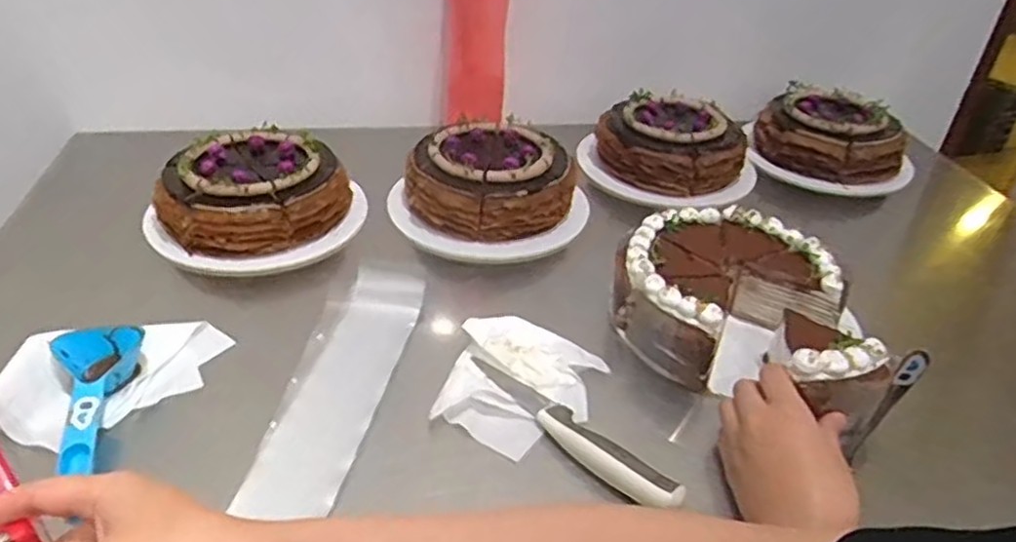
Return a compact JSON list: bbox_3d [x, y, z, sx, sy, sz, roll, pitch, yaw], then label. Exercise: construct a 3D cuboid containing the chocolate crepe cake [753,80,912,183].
[{"bbox_3d":[0.405,-0.172,0.885,0.176,0.064,0.143,22,38,23],"label":"chocolate crepe cake"}]

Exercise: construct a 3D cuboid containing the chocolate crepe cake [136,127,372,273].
[{"bbox_3d":[-0.238,-0.082,0.697,0.175,0.057,0.180,3,35,-2],"label":"chocolate crepe cake"}]

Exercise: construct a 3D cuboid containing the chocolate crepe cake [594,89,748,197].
[{"bbox_3d":[0.198,-0.152,0.843,0.170,0.065,0.146,-9,37,-18],"label":"chocolate crepe cake"}]

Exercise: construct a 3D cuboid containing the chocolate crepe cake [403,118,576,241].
[{"bbox_3d":[-0.017,-0.091,0.740,0.175,0.080,0.147,1,35,-5],"label":"chocolate crepe cake"}]

